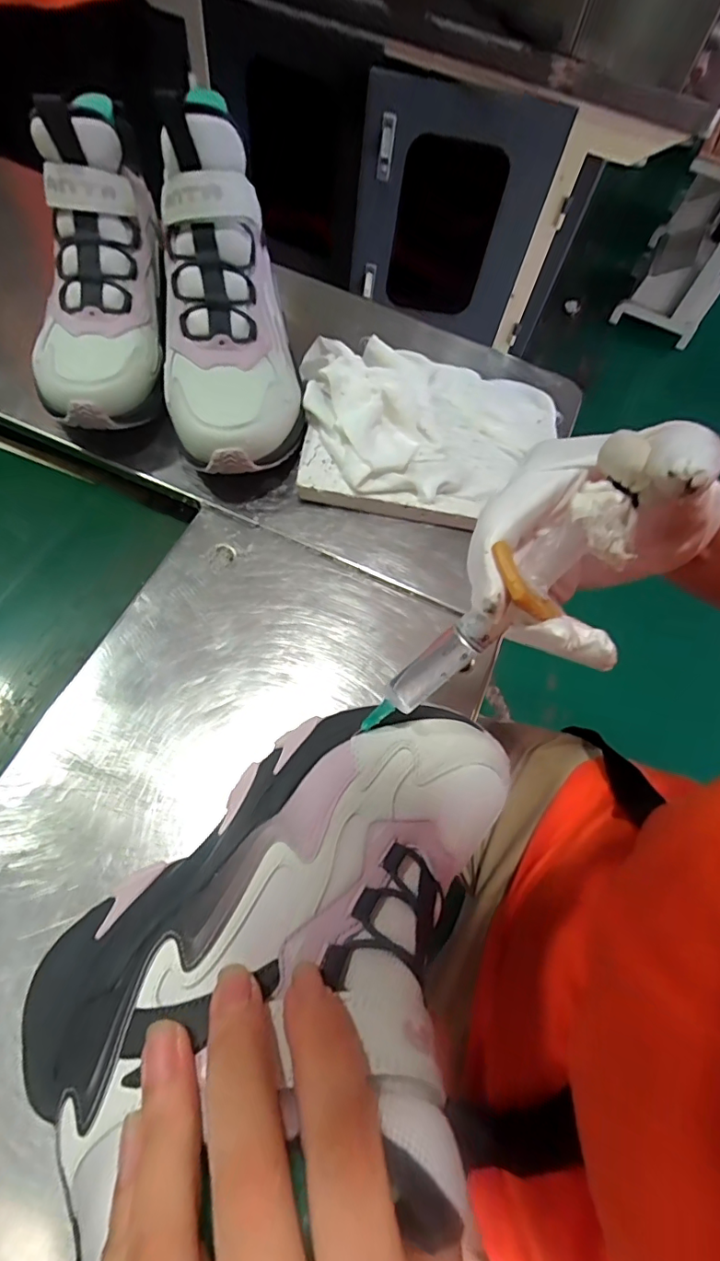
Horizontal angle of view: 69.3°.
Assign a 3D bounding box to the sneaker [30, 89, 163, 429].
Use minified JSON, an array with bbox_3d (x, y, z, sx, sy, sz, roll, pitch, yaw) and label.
[{"bbox_3d":[-0.183,-0.242,0.355,0.078,0.091,0.198,5,100,3],"label":"sneaker"}]

